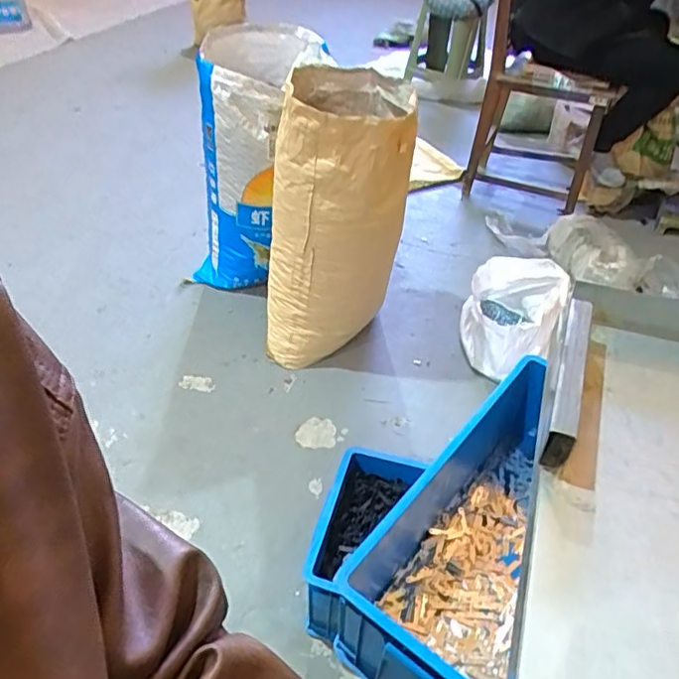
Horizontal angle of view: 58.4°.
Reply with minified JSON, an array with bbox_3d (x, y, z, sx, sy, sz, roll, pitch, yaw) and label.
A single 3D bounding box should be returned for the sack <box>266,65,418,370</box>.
[{"bbox_3d":[0.004,-0.317,1.646,0.328,0.711,0.428,9,41,7],"label":"sack"}]

